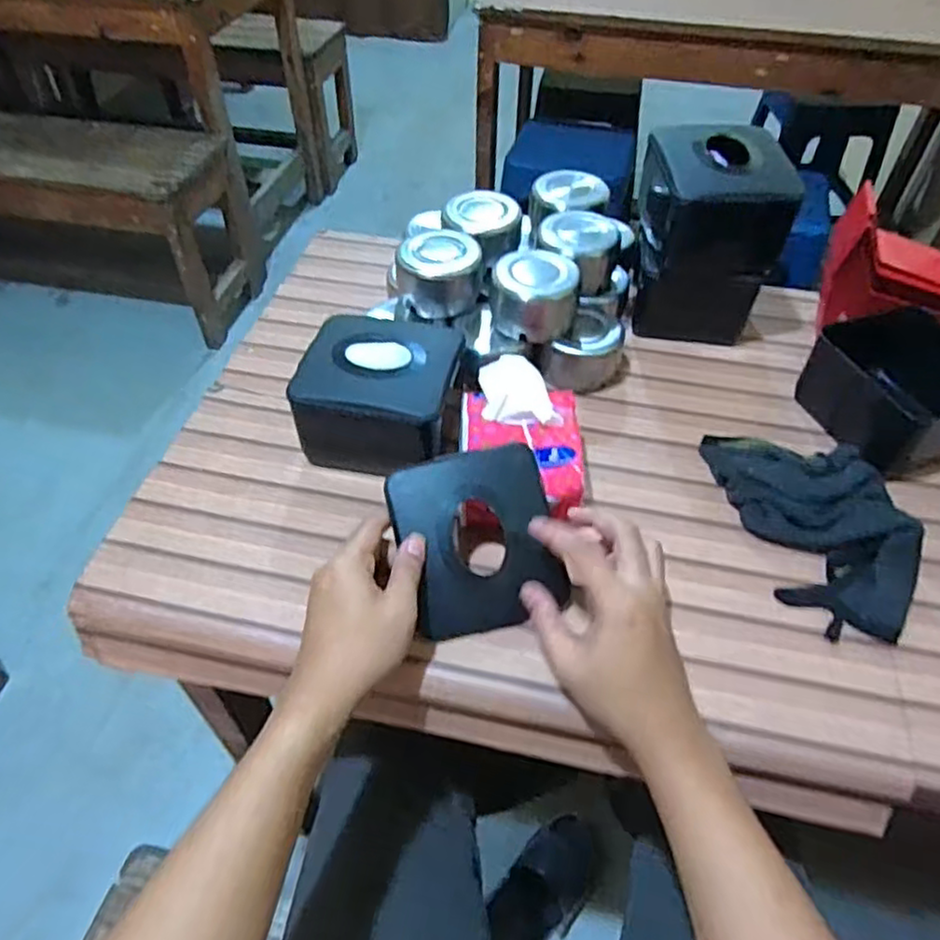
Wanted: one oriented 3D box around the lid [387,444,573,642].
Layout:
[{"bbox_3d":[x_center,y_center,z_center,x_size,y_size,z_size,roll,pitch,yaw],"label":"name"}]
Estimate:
[{"bbox_3d":[0.007,0.053,0.505,0.112,0.014,0.129,-14,91,-8],"label":"lid"}]

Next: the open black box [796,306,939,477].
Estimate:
[{"bbox_3d":[0.383,-0.075,0.612,0.117,0.084,0.131,-17,52,-16],"label":"open black box"}]

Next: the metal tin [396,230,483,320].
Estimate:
[{"bbox_3d":[-0.028,-0.188,0.658,0.077,0.052,0.067,8,50,4],"label":"metal tin"}]

